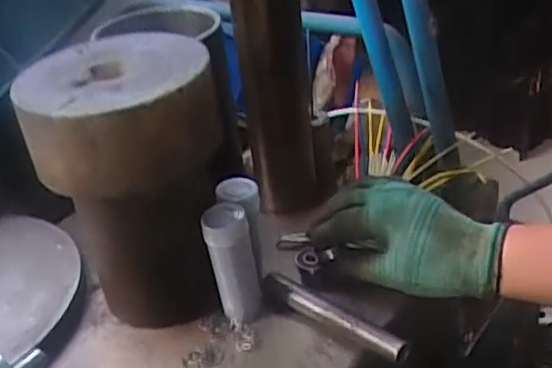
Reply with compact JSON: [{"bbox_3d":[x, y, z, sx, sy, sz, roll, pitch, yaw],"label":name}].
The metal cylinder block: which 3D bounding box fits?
[{"bbox_3d":[-0.110,0.007,0.567,0.142,0.221,0.129,-14,33,-10],"label":"metal cylinder block"}]

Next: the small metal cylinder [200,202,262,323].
[{"bbox_3d":[-0.035,0.067,0.570,0.039,0.104,0.030,-12,32,-6],"label":"small metal cylinder"}]

